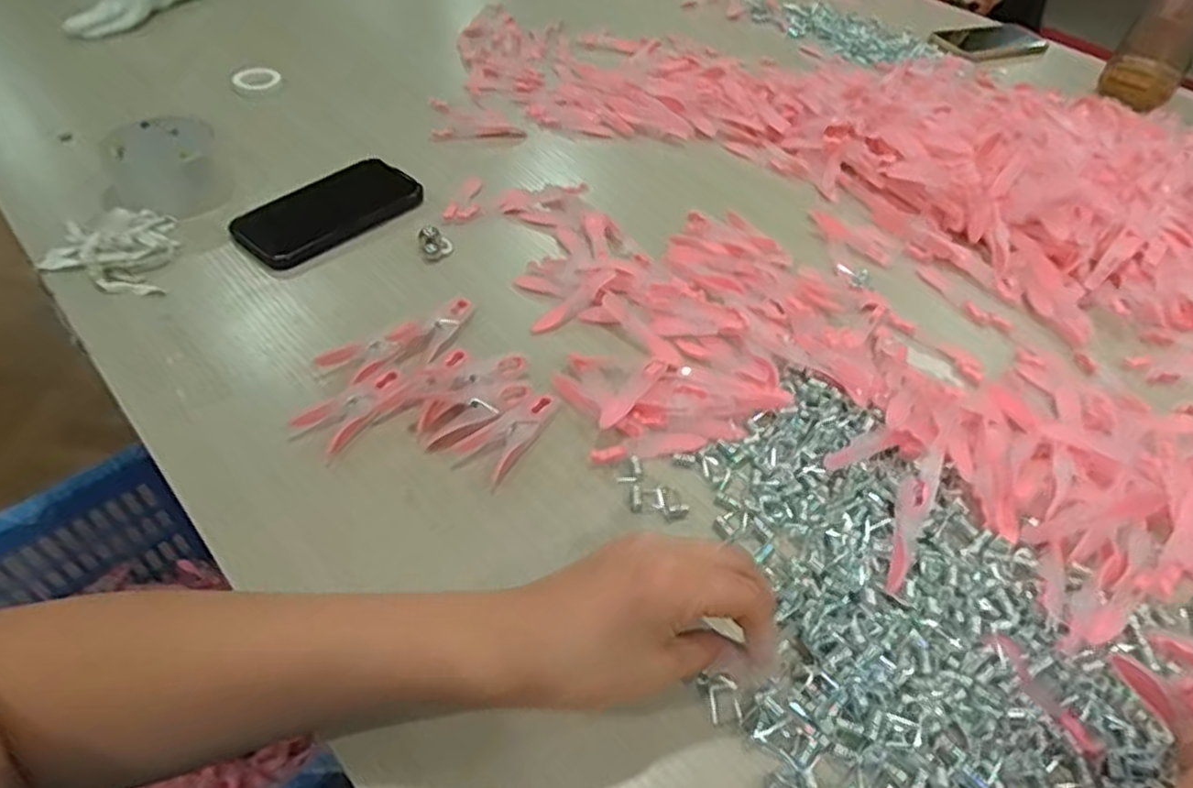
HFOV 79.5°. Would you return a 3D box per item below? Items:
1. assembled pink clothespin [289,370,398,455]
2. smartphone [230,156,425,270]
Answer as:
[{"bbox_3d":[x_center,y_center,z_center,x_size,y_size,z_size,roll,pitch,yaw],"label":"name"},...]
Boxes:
[{"bbox_3d":[-0.158,0.006,0.458,0.031,0.018,0.067,24,50,17],"label":"assembled pink clothespin"},{"bbox_3d":[-0.220,-0.151,0.590,0.075,0.015,0.151,34,53,25],"label":"smartphone"}]

